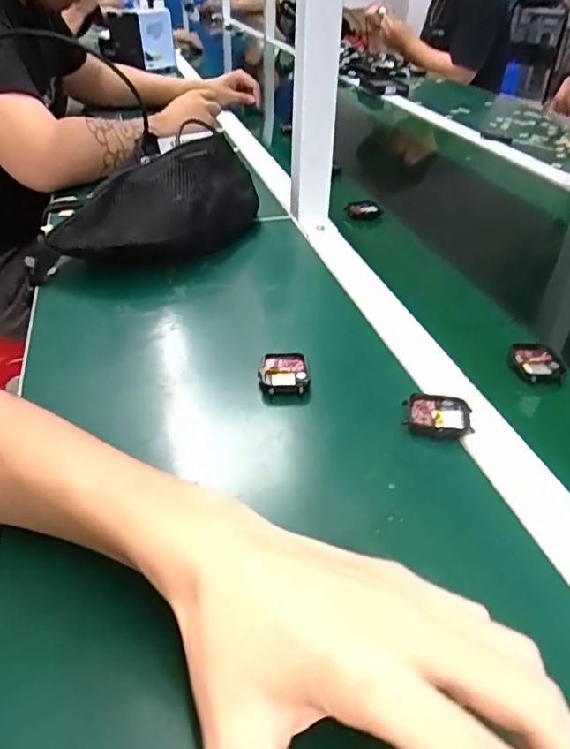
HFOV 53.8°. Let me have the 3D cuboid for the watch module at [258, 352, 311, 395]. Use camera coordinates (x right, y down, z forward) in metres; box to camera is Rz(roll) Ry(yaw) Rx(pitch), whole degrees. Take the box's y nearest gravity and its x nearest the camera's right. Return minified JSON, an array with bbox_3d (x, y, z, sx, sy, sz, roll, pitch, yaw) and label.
[{"bbox_3d":[-0.001,0.000,0.440,0.038,0.013,0.044,1,36,1],"label":"watch module"}]

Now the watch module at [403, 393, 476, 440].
[{"bbox_3d":[0.108,0.029,0.397,0.045,0.008,0.038,8,36,10],"label":"watch module"}]

